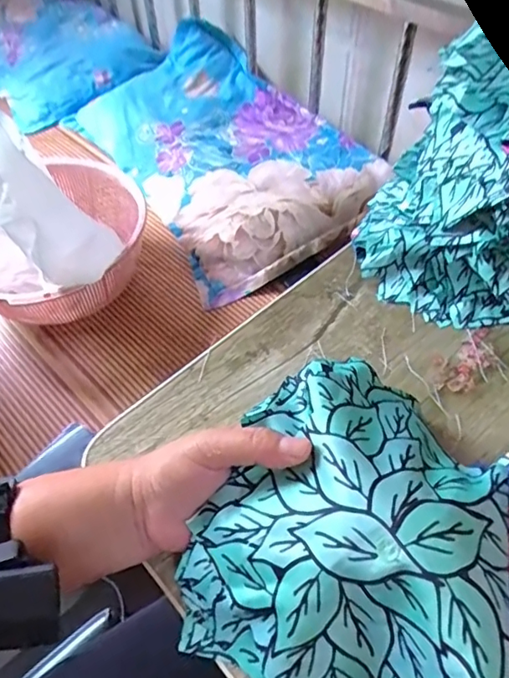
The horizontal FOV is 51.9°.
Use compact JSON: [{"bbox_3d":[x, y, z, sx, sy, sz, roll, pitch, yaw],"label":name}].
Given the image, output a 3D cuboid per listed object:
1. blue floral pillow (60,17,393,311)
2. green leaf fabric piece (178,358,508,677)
[{"bbox_3d":[-0.068,-0.376,1.023,0.387,0.094,0.678,-26,57,-16],"label":"blue floral pillow"},{"bbox_3d":[0.055,0.102,0.277,0.155,0.082,0.171,23,59,19],"label":"green leaf fabric piece"}]

